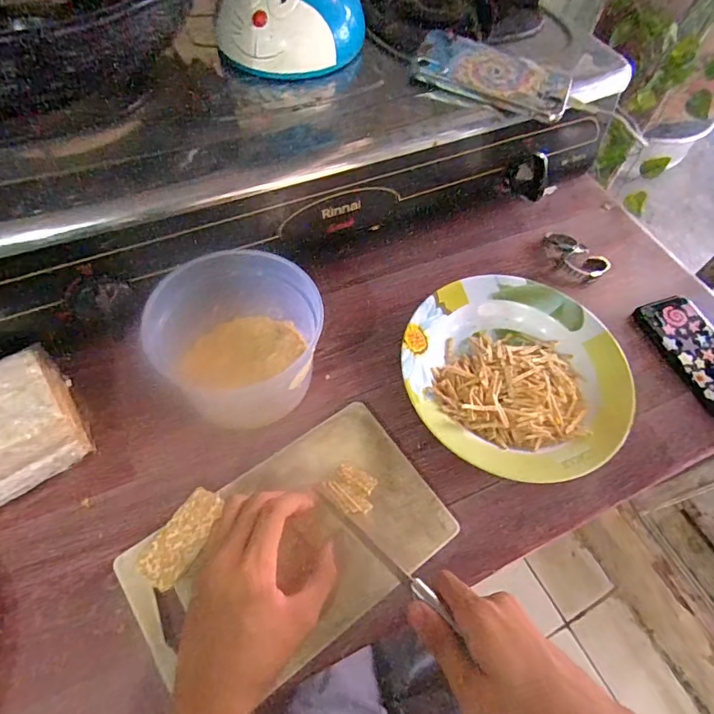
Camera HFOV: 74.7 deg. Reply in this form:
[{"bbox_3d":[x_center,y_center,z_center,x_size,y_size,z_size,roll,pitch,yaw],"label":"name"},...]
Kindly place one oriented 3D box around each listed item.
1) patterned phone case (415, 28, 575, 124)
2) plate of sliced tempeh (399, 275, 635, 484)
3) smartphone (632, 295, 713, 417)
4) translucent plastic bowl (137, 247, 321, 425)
[{"bbox_3d":[0.132,-0.274,0.453,0.145,0.018,0.074,18,61,7],"label":"patterned phone case"},{"bbox_3d":[0.155,0.016,0.462,0.214,0.030,0.205,1,60,-3],"label":"plate of sliced tempeh"},{"bbox_3d":[0.373,-0.002,0.502,0.075,0.012,0.145,-16,62,-12],"label":"smartphone"},{"bbox_3d":[-0.105,-0.016,0.424,0.125,0.106,0.121,1,60,-3],"label":"translucent plastic bowl"}]

